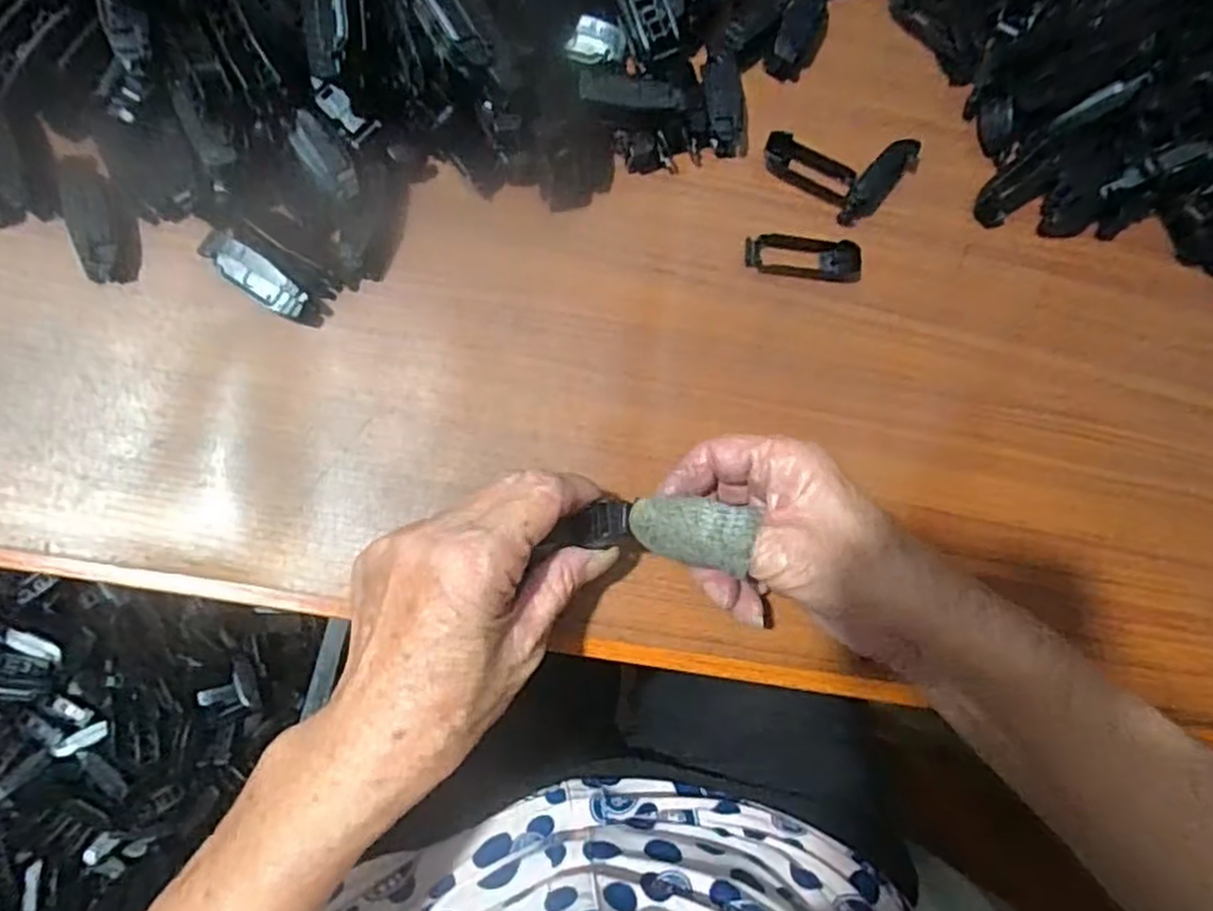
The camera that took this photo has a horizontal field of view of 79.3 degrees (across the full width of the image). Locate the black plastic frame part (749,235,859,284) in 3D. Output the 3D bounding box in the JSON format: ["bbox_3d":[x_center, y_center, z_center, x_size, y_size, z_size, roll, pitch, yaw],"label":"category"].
[{"bbox_3d":[0.099,-0.098,0.363,0.060,0.011,0.018,6,84,-8],"label":"black plastic frame part"}]

